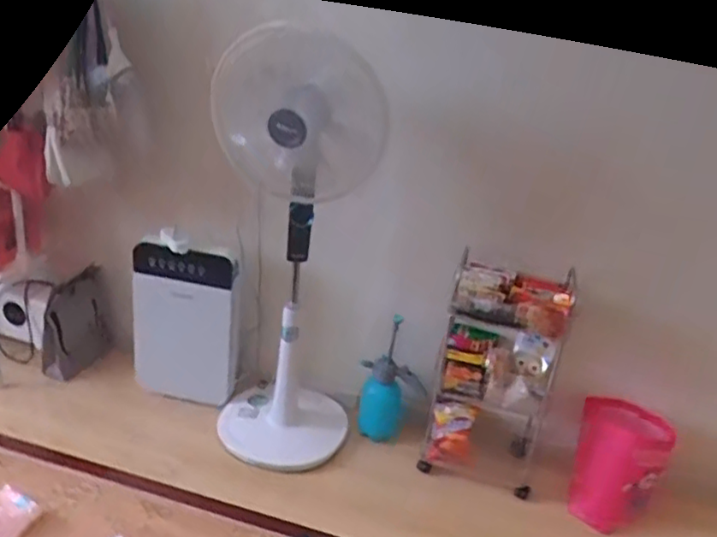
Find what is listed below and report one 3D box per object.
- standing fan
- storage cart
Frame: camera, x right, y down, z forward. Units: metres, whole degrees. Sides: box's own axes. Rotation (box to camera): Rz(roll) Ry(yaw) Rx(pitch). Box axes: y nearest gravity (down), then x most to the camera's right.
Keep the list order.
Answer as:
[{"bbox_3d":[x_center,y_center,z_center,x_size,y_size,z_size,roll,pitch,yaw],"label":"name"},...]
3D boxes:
[{"bbox_3d":[-0.189,0.023,1.794,0.441,1.285,0.320,2,24,-12],"label":"standing fan"},{"bbox_3d":[0.402,0.322,1.917,0.333,0.600,0.344,13,24,11],"label":"storage cart"}]

